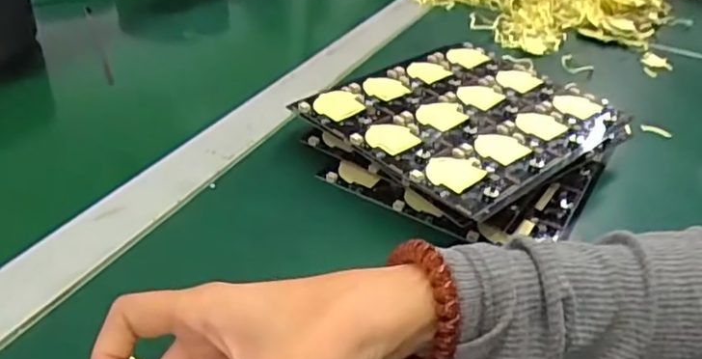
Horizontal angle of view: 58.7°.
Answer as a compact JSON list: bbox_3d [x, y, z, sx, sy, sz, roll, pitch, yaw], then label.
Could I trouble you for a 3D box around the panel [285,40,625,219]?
[{"bbox_3d":[0.082,-0.047,0.432,0.182,0.010,0.158,-25,45,-35],"label":"panel"}]

